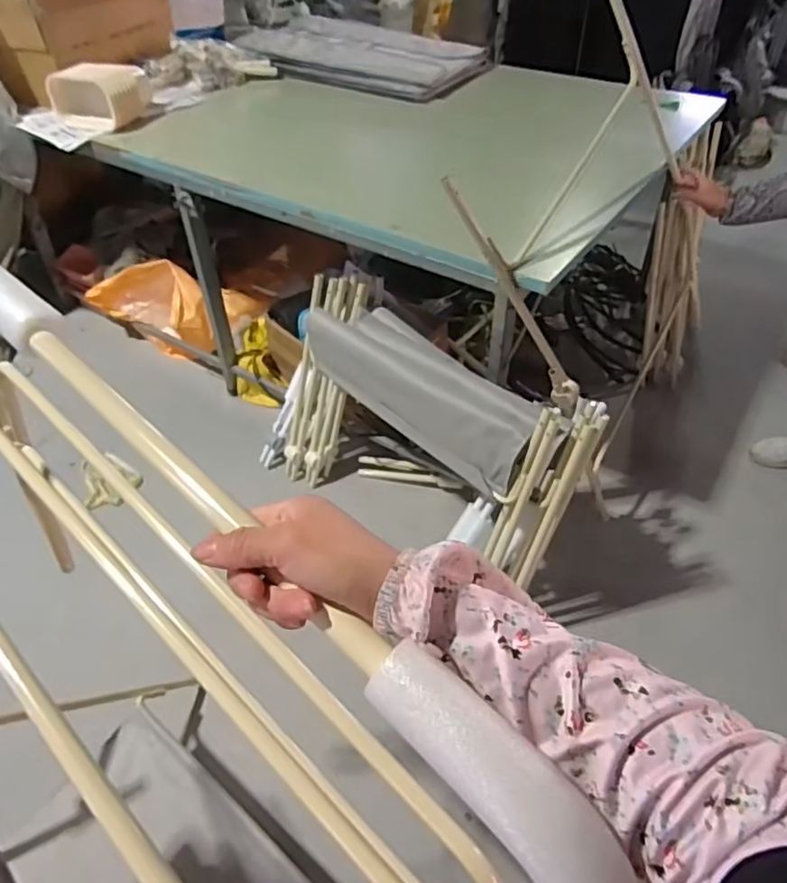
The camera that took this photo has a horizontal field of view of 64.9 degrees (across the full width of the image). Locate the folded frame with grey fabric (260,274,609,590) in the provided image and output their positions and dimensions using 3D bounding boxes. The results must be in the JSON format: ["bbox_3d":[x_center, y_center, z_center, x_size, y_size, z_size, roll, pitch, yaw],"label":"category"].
[{"bbox_3d":[0.038,-0.020,1.520,0.879,0.509,0.314,30,54,28],"label":"folded frame with grey fabric"}]

